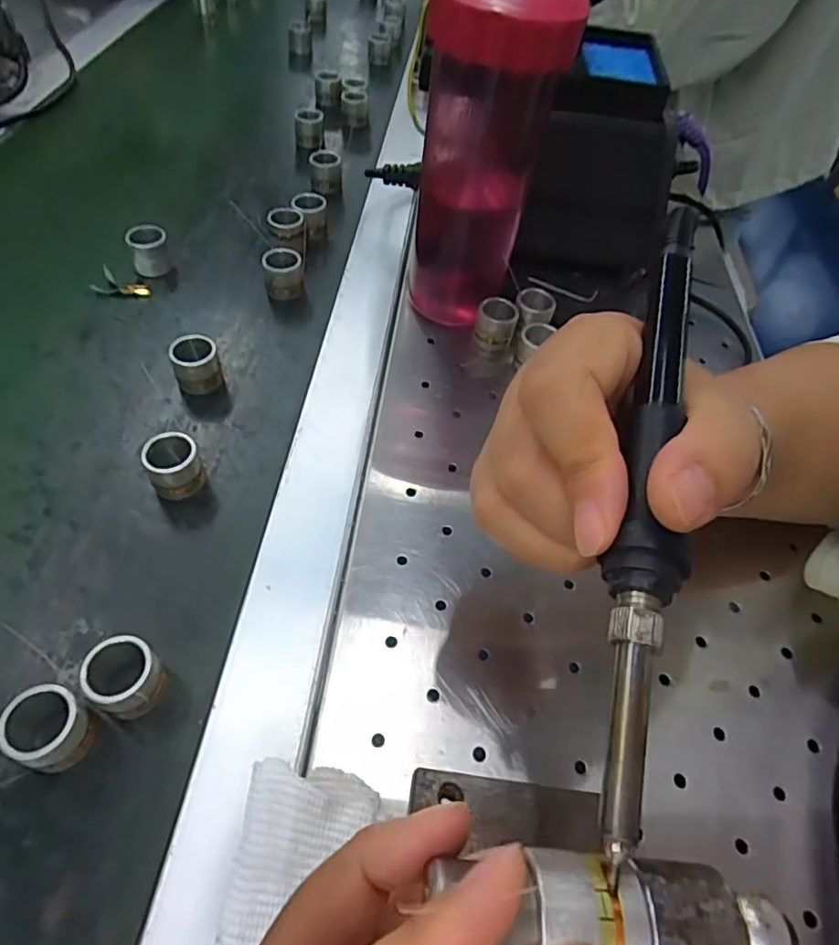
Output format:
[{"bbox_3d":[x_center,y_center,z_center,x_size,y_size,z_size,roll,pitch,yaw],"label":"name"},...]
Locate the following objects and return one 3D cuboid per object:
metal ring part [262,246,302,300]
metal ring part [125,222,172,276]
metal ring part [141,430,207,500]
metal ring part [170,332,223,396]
[{"bbox_3d":[-0.089,-0.130,0.387,0.023,0.024,0.022,-2,53,-8],"label":"metal ring part"},{"bbox_3d":[-0.177,-0.145,0.390,0.023,0.028,0.020,-15,55,-17],"label":"metal ring part"},{"bbox_3d":[-0.117,-0.001,0.286,0.024,0.025,0.027,-19,57,-19],"label":"metal ring part"},{"bbox_3d":[-0.123,-0.059,0.328,0.023,0.028,0.021,-17,56,-18],"label":"metal ring part"}]

